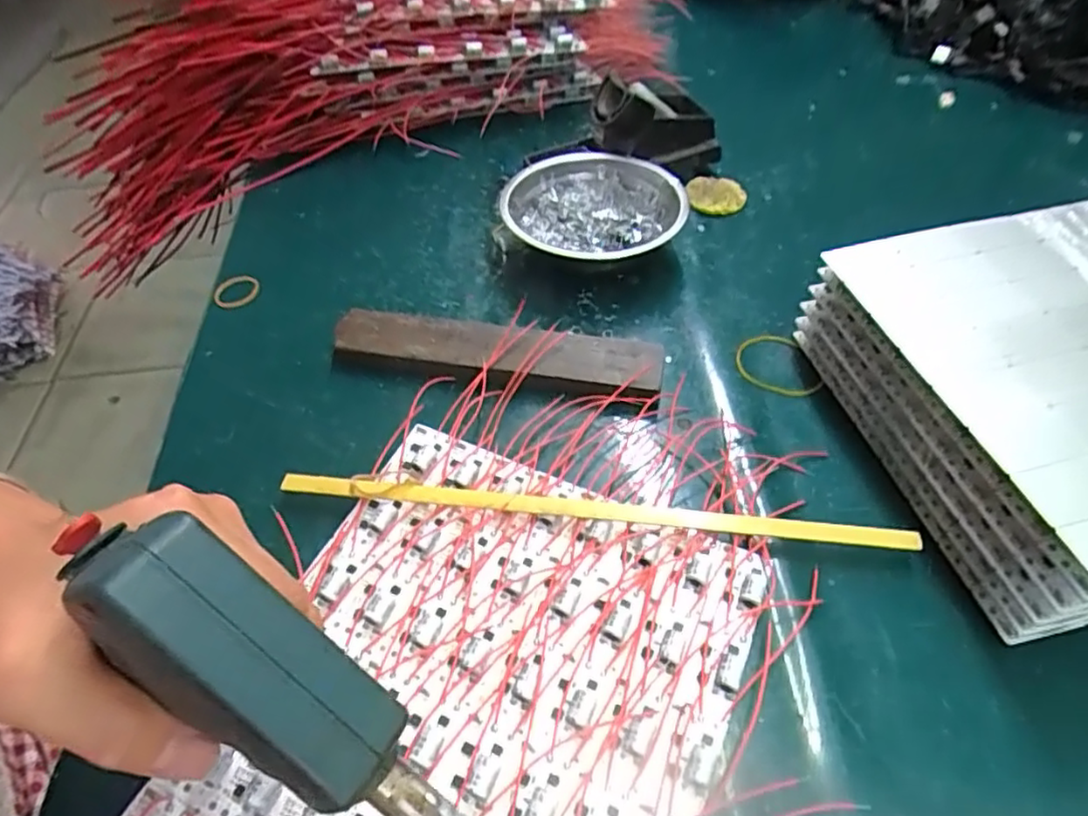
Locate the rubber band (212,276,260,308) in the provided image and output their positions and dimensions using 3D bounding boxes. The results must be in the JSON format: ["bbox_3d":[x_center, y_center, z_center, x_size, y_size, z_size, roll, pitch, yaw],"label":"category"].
[{"bbox_3d":[-0.216,-0.082,0.455,0.032,0.004,0.029,-27,58,-18],"label":"rubber band"}]

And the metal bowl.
[{"bbox_3d":[0.035,-0.137,0.466,0.126,0.036,0.118,-1,51,1],"label":"metal bowl"}]

